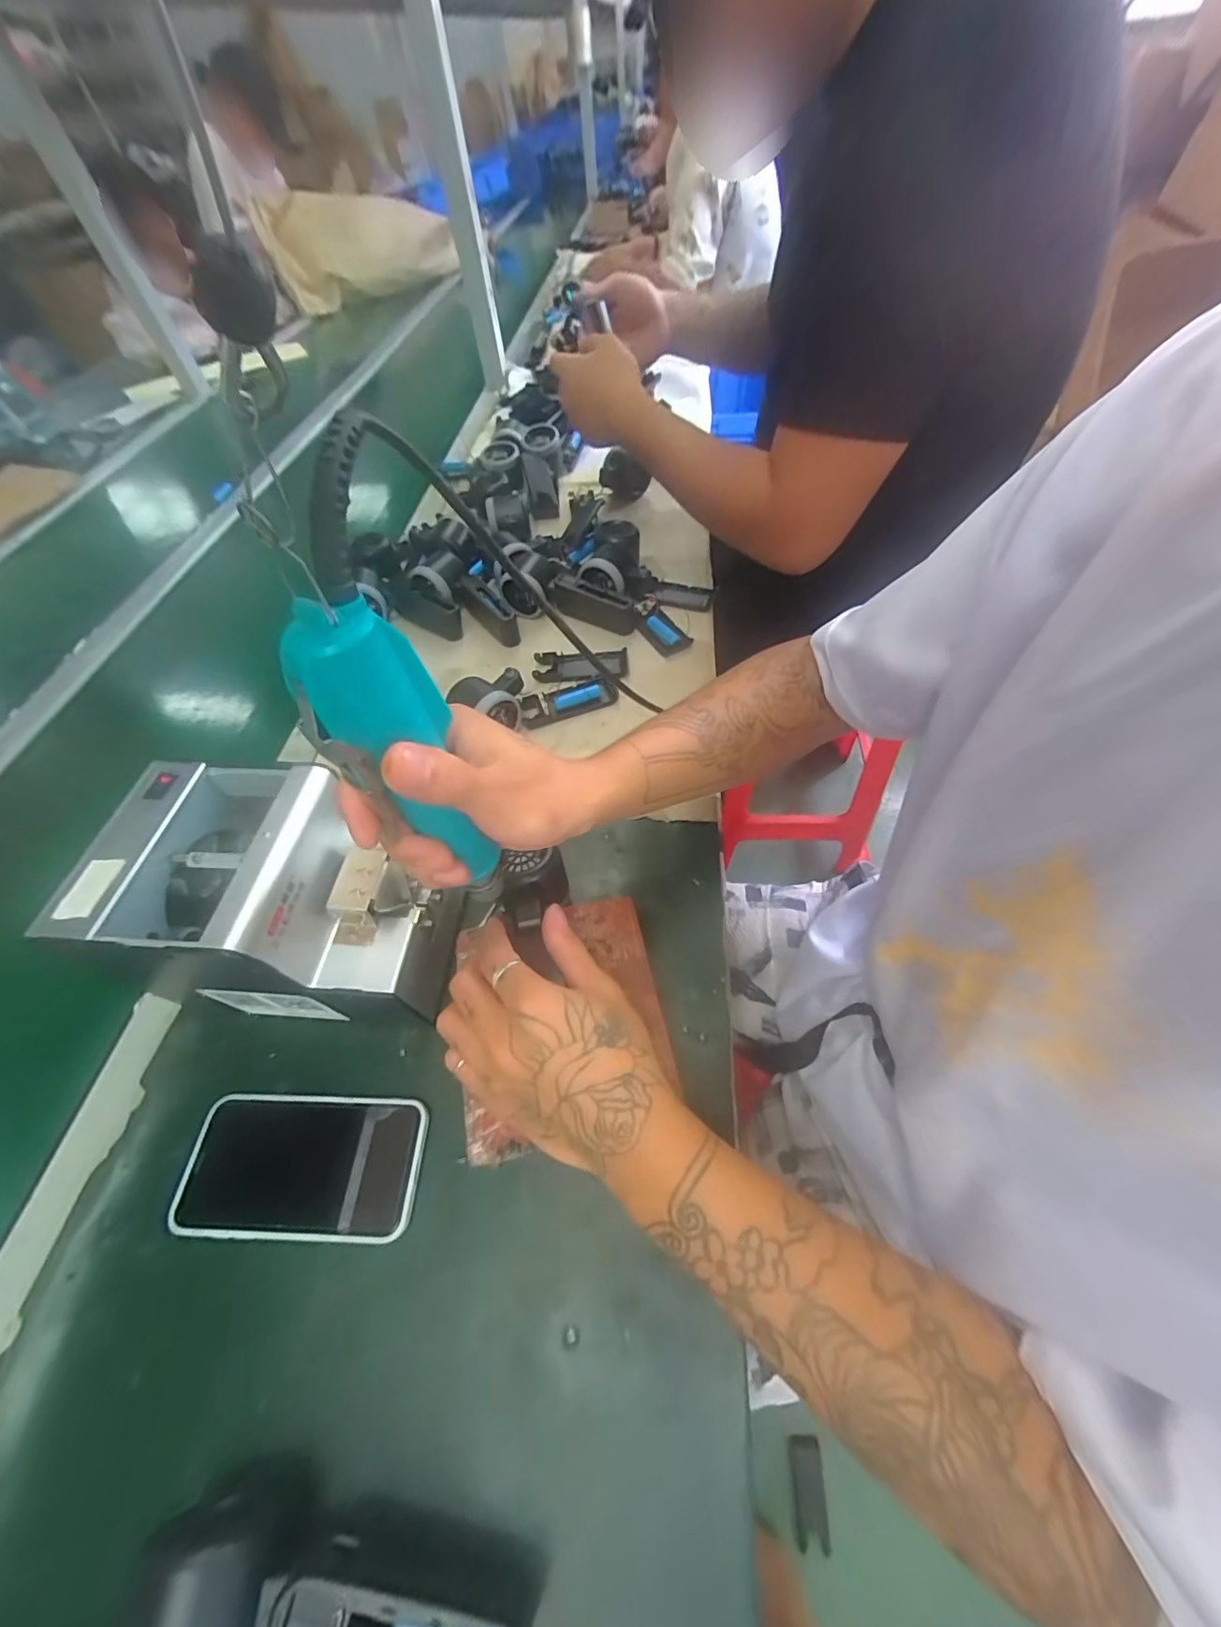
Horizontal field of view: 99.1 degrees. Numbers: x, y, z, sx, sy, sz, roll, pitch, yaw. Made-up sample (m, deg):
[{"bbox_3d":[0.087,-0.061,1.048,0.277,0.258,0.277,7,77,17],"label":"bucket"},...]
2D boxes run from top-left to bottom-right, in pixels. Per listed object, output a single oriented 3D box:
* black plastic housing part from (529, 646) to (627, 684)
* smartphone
[{"bbox_3d":[-0.033,-0.166,0.577,0.102,0.011,0.046,-6,56,0],"label":"black plastic housing part"},{"bbox_3d":[-0.192,0.220,0.328,0.147,0.012,0.074,-1,56,4],"label":"smartphone"}]

